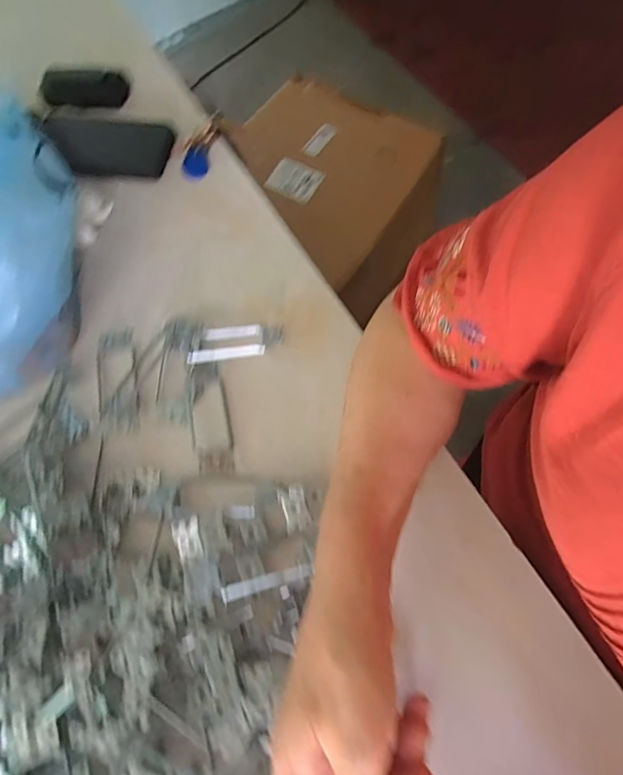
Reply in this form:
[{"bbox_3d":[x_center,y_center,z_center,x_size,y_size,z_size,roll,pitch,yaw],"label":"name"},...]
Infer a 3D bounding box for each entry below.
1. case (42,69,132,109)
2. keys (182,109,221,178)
[{"bbox_3d":[-0.277,-0.366,0.542,0.097,0.035,0.029,1,71,5],"label":"case"},{"bbox_3d":[-0.123,-0.274,0.500,0.031,0.010,0.081,21,86,9],"label":"keys"}]

